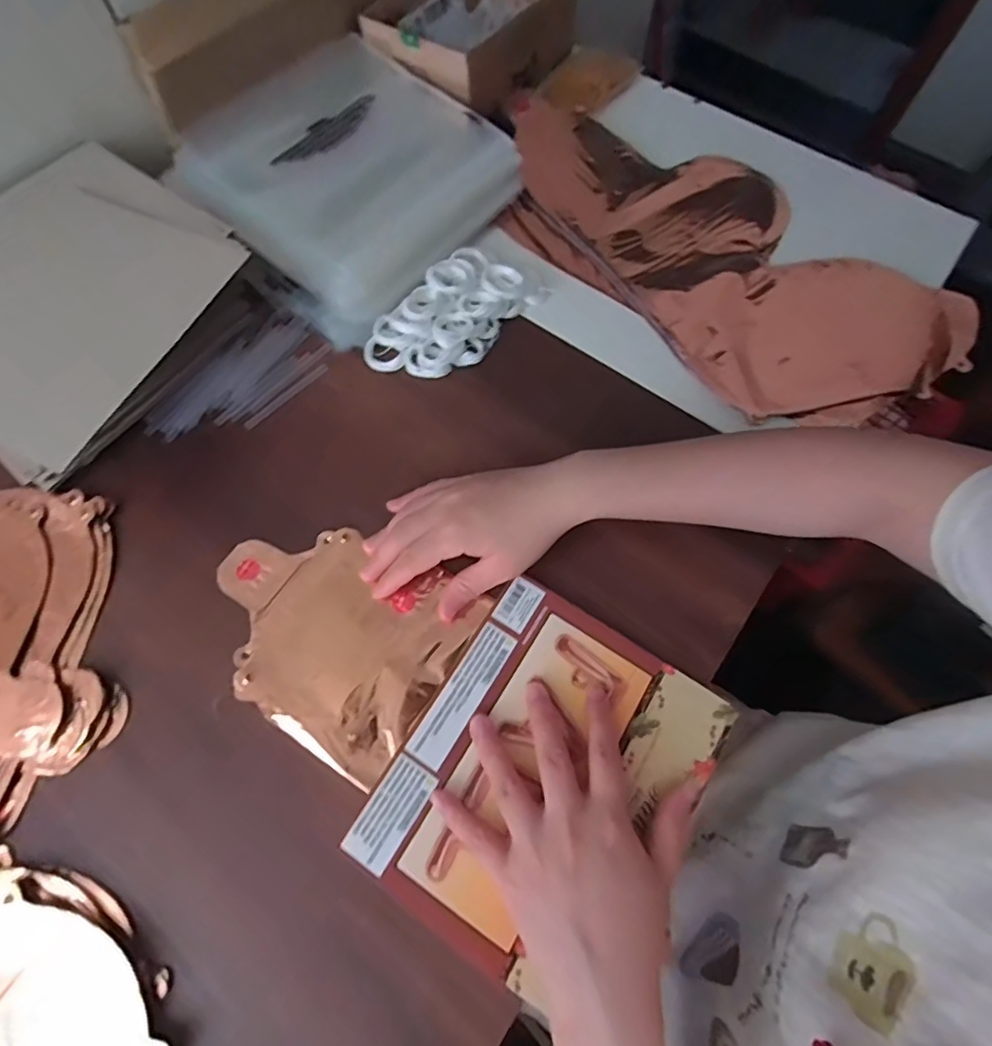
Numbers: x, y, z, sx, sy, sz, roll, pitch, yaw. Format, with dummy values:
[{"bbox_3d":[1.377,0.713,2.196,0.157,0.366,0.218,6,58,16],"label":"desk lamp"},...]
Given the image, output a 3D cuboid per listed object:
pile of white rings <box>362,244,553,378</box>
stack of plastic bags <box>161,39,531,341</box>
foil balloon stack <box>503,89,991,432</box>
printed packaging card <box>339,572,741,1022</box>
[{"bbox_3d":[-0.034,-0.166,0.436,0.075,0.024,0.137,39,73,14],"label":"pile of white rings"},{"bbox_3d":[-0.120,-0.291,0.465,0.223,0.056,0.228,41,73,15],"label":"stack of plastic bags"},{"bbox_3d":[0.187,-0.246,0.483,0.236,0.056,0.430,-39,73,-15],"label":"foil balloon stack"},{"bbox_3d":[0.029,0.147,0.321,0.154,0.008,0.191,32,71,11],"label":"printed packaging card"}]

